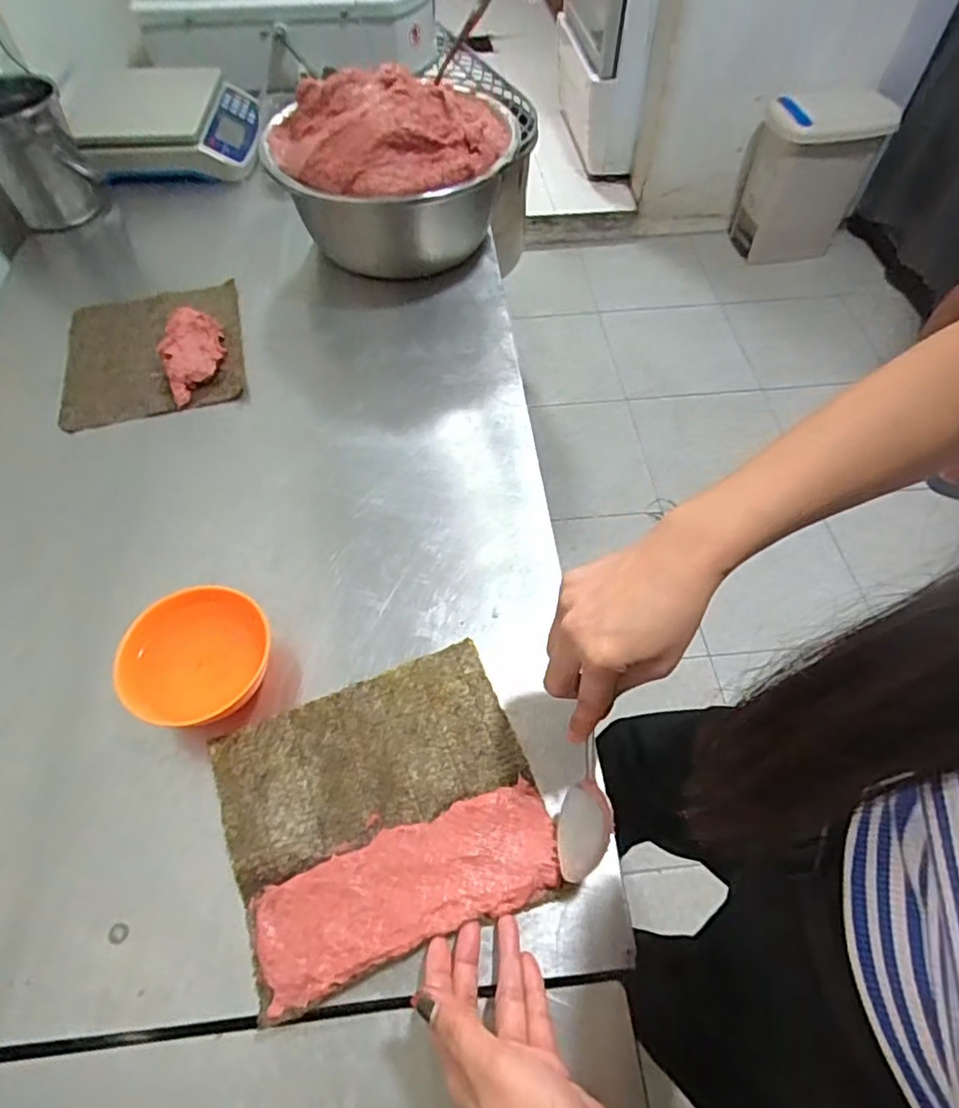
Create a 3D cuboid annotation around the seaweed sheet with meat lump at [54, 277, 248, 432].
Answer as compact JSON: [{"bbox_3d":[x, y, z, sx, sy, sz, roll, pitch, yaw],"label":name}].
[{"bbox_3d":[-0.355,-0.229,0.656,0.184,0.034,0.188,-12,58,-8],"label":"seaweed sheet with meat lump"}]

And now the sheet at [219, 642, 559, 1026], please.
[{"bbox_3d":[-0.065,0.167,0.415,0.195,0.014,0.175,-18,59,-12],"label":"sheet"}]

